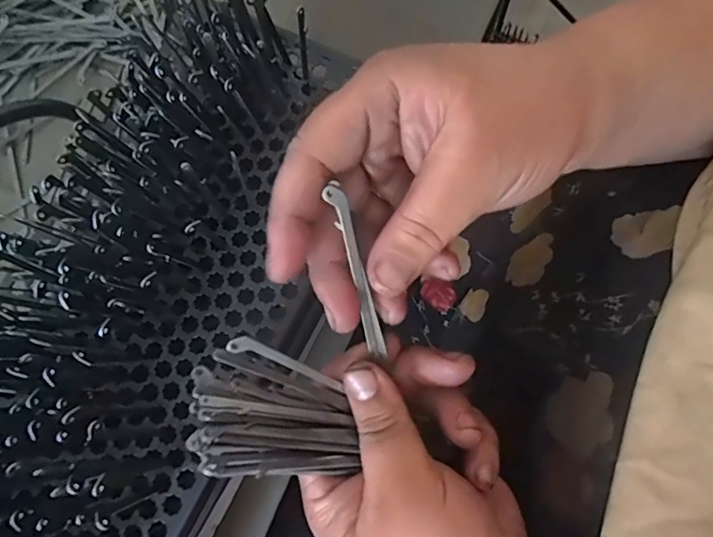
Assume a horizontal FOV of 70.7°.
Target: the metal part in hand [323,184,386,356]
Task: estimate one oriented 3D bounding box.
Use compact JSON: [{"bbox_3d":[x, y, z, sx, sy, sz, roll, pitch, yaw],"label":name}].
[{"bbox_3d":[0.001,0.004,0.190,0.007,0.004,0.073,-16,115,-2],"label":"metal part in hand"}]

